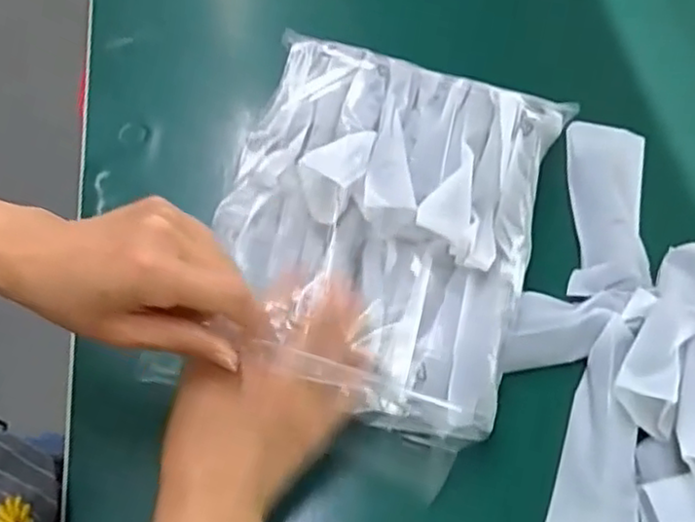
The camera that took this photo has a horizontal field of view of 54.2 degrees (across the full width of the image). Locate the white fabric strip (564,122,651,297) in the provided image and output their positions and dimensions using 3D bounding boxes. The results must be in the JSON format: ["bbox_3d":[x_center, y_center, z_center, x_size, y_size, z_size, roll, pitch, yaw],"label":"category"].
[{"bbox_3d":[0.186,-0.041,0.492,0.053,0.017,0.143,-1,62,22],"label":"white fabric strip"}]

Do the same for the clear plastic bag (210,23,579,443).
[{"bbox_3d":[0.019,-0.028,0.456,0.206,0.076,0.250,16,61,9],"label":"clear plastic bag"}]

